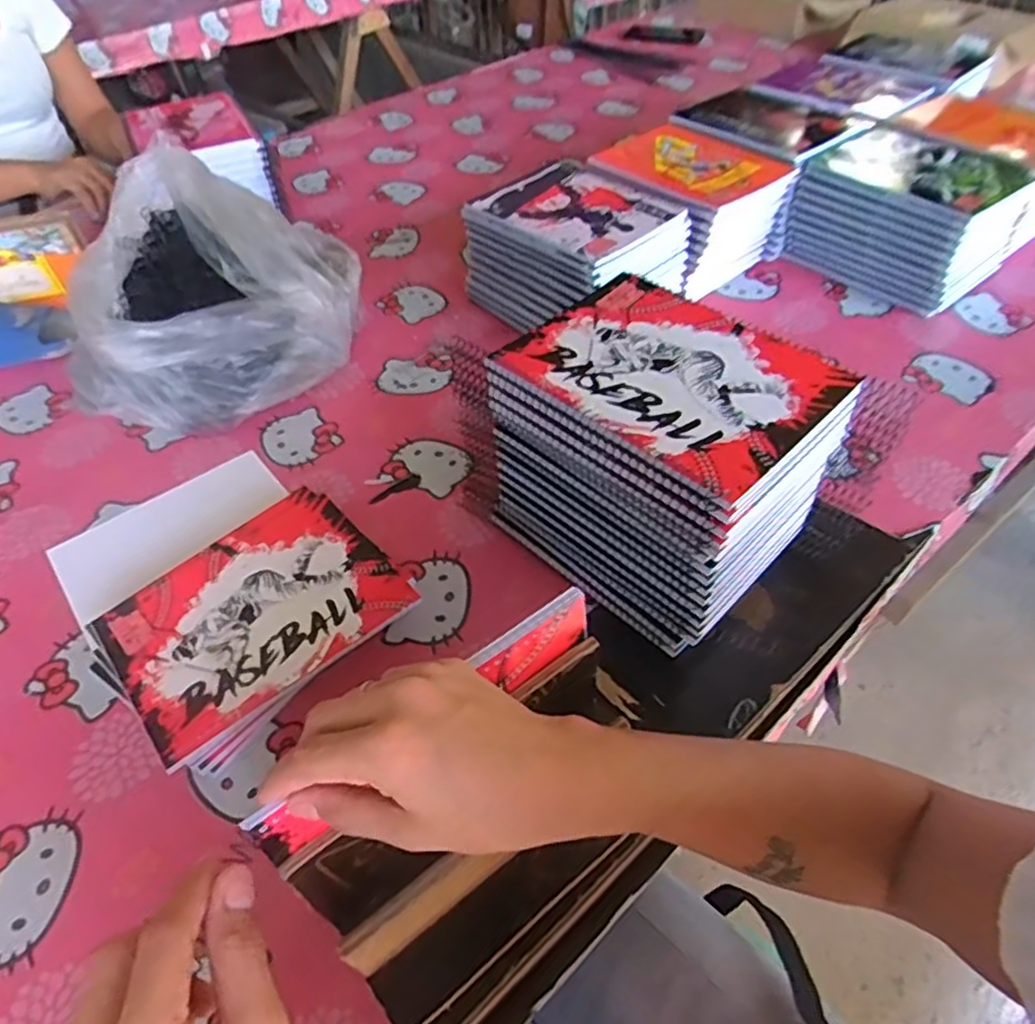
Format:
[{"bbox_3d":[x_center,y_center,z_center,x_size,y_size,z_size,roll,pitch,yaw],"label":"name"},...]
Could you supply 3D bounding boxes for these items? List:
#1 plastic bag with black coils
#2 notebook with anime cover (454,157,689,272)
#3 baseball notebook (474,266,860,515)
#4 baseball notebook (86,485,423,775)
[{"bbox_3d":[-0.315,-0.215,0.719,0.271,0.190,0.231,-2,48,3],"label":"plastic bag with black coils"},{"bbox_3d":[0.063,-0.343,0.795,0.165,0.013,0.201,-37,57,-26],"label":"notebook with anime cover"},{"bbox_3d":[0.103,-0.095,0.476,0.154,0.014,0.196,-37,55,-26],"label":"baseball notebook"},{"bbox_3d":[-0.198,0.071,0.528,0.198,0.007,0.156,-35,55,-24],"label":"baseball notebook"}]

